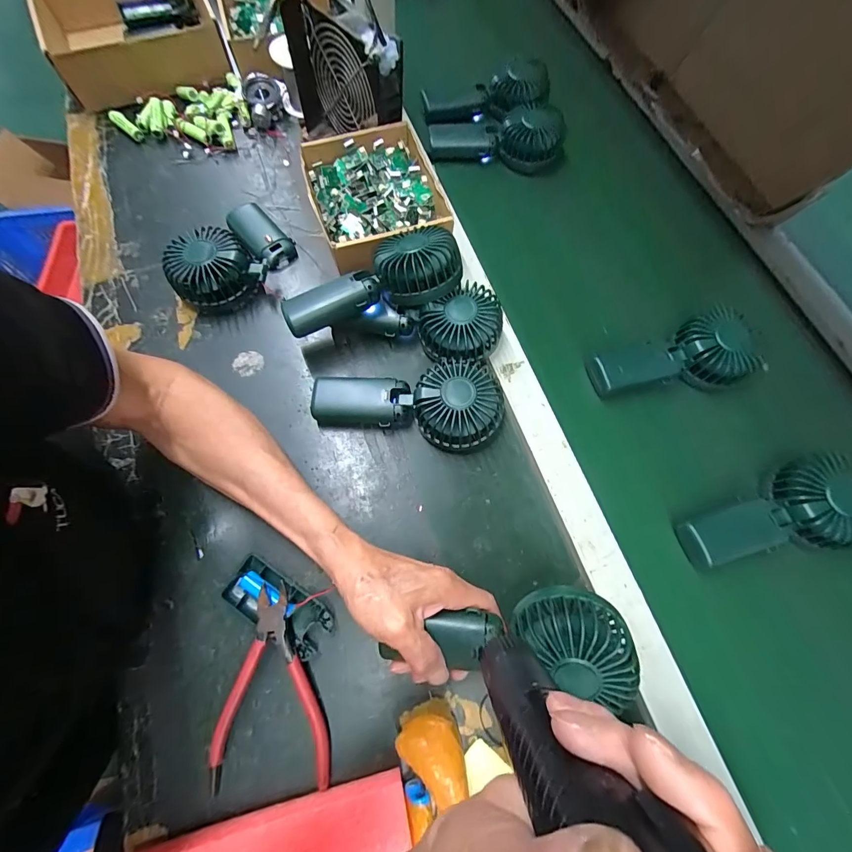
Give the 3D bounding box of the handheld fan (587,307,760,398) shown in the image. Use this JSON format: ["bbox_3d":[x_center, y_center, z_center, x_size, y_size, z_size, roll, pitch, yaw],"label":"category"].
[{"bbox_3d":[0.261,-0.067,0.412,0.163,0.039,0.073,-15,72,-9],"label":"handheld fan"}]

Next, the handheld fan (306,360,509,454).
[{"bbox_3d":[-0.016,-0.031,0.383,0.185,0.048,0.084,11,71,3],"label":"handheld fan"}]

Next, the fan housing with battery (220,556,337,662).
[{"bbox_3d":[-0.124,0.153,0.327,0.092,0.021,0.041,30,70,11],"label":"fan housing with battery"}]

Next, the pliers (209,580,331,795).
[{"bbox_3d":[-0.113,0.204,0.305,0.087,0.022,0.137,5,67,1],"label":"pliers"}]

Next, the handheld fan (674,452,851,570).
[{"bbox_3d":[0.324,0.088,0.359,0.169,0.051,0.079,-19,72,-10],"label":"handheld fan"}]

